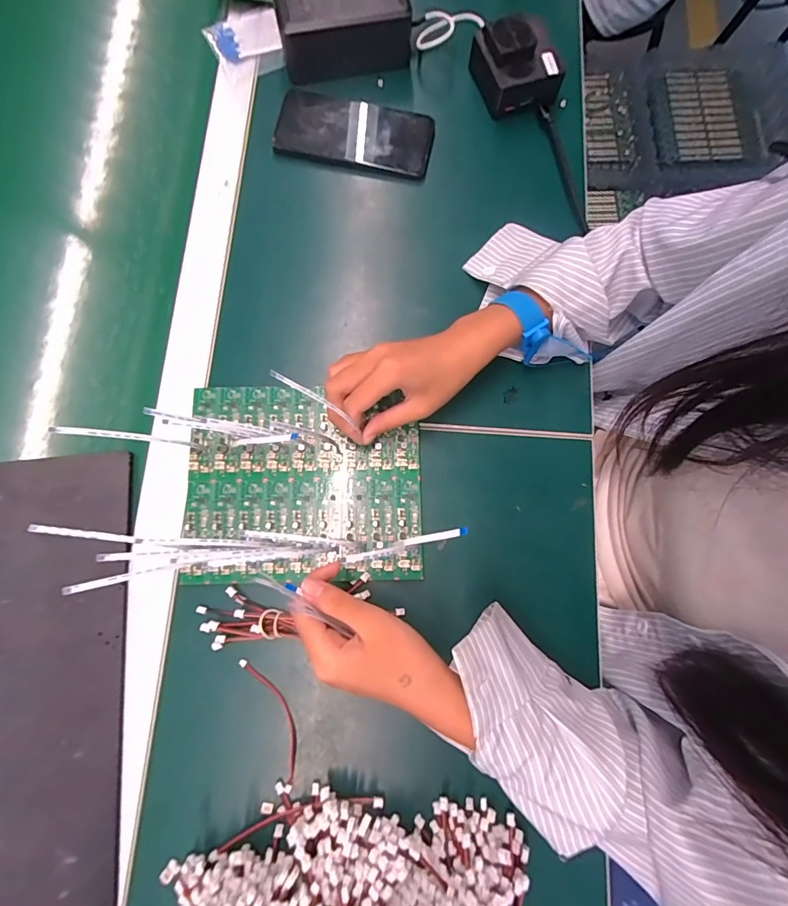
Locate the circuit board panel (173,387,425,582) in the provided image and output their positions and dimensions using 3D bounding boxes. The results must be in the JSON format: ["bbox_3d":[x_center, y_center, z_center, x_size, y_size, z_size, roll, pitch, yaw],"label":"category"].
[{"bbox_3d":[-0.076,0.024,0.367,0.193,0.006,0.161,0,78,-1],"label":"circuit board panel"}]

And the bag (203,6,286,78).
[{"bbox_3d":[-0.157,-0.439,0.459,0.076,0.008,0.085,-20,79,-6],"label":"bag"}]

